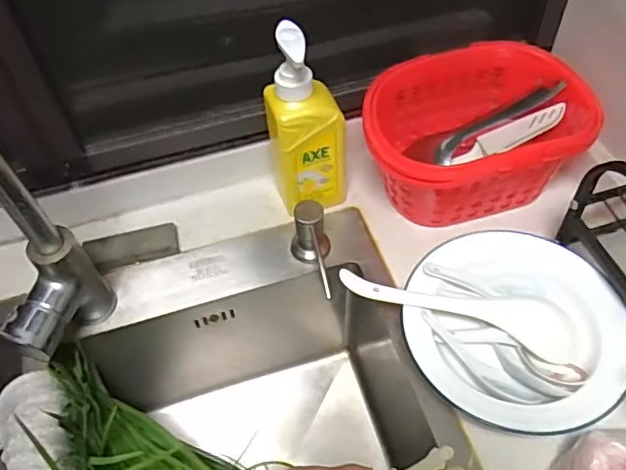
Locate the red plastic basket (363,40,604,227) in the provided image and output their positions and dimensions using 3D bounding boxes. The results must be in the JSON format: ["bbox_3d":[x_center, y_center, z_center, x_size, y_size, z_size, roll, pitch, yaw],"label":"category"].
[{"bbox_3d":[0.170,-0.110,0.611,0.220,0.116,0.164,0,53,5],"label":"red plastic basket"}]

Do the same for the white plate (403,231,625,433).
[{"bbox_3d":[0.185,0.078,0.523,0.194,0.032,0.203,-2,53,3],"label":"white plate"}]

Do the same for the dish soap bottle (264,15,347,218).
[{"bbox_3d":[-0.006,-0.103,0.565,0.073,0.199,0.049,-5,53,0],"label":"dish soap bottle"}]

